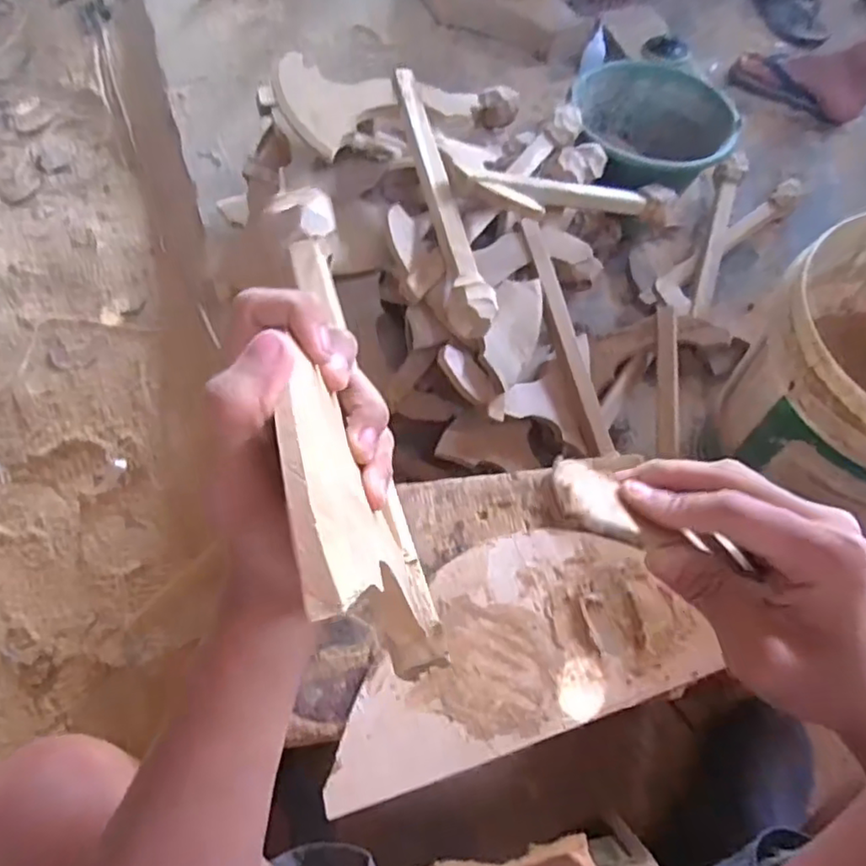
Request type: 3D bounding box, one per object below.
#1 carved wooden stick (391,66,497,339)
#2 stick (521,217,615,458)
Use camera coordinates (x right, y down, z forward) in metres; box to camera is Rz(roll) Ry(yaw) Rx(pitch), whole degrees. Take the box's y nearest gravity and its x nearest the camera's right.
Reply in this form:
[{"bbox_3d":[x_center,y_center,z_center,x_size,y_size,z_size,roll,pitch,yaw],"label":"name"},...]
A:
[{"bbox_3d":[0.003,-0.287,0.745,0.050,0.056,0.380,-13,62,-8],"label":"carved wooden stick"},{"bbox_3d":[0.171,-0.122,0.800,0.028,0.024,0.313,-18,94,-6],"label":"stick"}]

